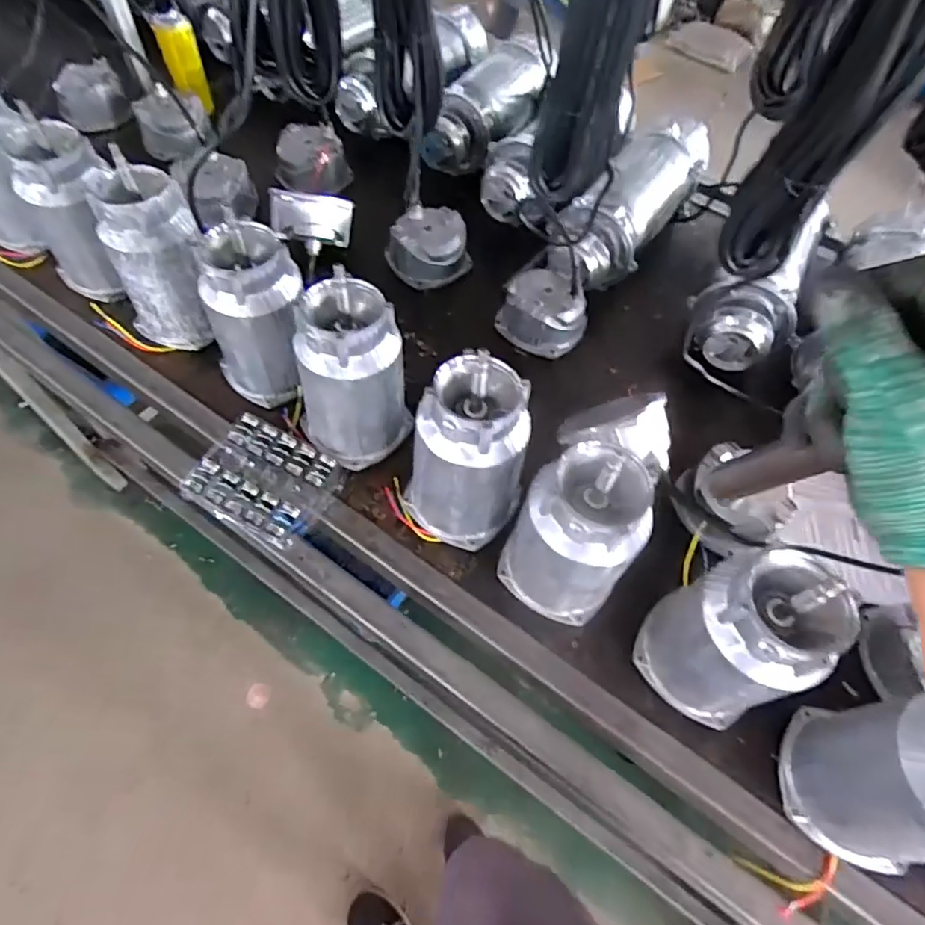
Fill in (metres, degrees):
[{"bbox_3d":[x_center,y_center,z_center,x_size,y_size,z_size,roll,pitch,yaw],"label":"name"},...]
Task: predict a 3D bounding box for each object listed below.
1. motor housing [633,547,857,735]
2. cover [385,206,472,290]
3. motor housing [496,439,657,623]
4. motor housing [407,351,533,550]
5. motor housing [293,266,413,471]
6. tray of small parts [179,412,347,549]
[{"bbox_3d":[0.258,0.171,0.544,0.107,0.234,0.106,2,59,-3],"label":"motor housing"},{"bbox_3d":[-0.057,-0.357,0.954,0.134,0.082,0.134,-2,59,-6],"label":"cover"},{"bbox_3d":[0.122,0.079,0.597,0.127,0.227,0.110,37,63,17],"label":"motor housing"},{"bbox_3d":[0.004,-0.002,0.635,0.132,0.226,0.115,15,59,4],"label":"motor housing"},{"bbox_3d":[-0.133,-0.100,0.687,0.126,0.216,0.109,-32,67,-21],"label":"motor housing"},{"bbox_3d":[-0.253,0.020,0.720,0.171,0.024,0.132,28,61,12],"label":"tray of small parts"}]

